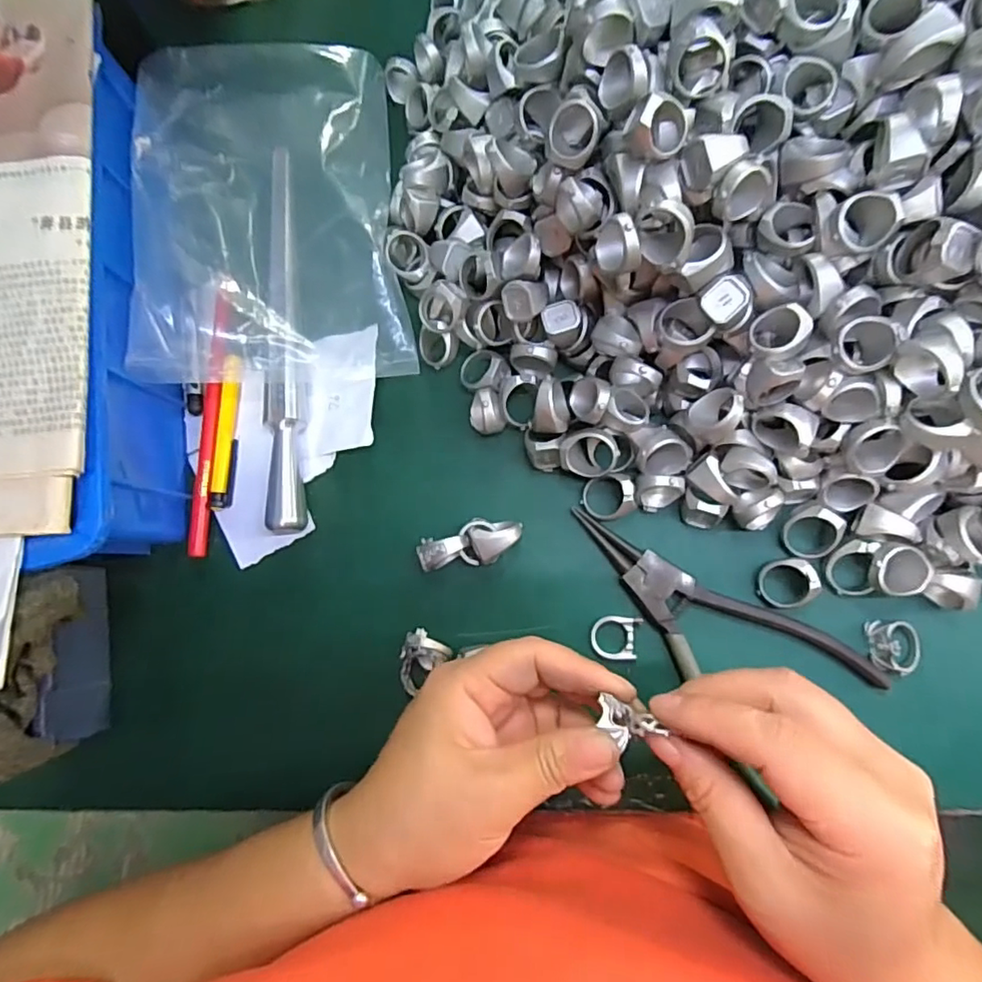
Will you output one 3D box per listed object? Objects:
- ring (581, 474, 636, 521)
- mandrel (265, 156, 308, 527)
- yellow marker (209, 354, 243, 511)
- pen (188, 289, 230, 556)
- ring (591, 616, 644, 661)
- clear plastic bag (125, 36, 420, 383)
[{"bbox_3d":[0.063,0.003,0.299,0.030,0.012,0.024,0,94,34],"label":"ring"},{"bbox_3d":[-0.118,-0.089,0.317,0.018,0.019,0.222,-5,86,6],"label":"mandrel"},{"bbox_3d":[-0.153,-0.034,0.324,0.010,0.009,0.087,4,87,6],"label":"yellow marker"},{"bbox_3d":[-0.162,-0.039,0.323,0.012,0.007,0.150,1,86,6],"label":"pen"},{"bbox_3d":[0.065,0.076,0.294,0.025,0.004,0.021,5,87,6],"label":"ring"},{"bbox_3d":[-0.124,-0.161,0.311,0.149,0.042,0.199,-3,86,6],"label":"clear plastic bag"}]

